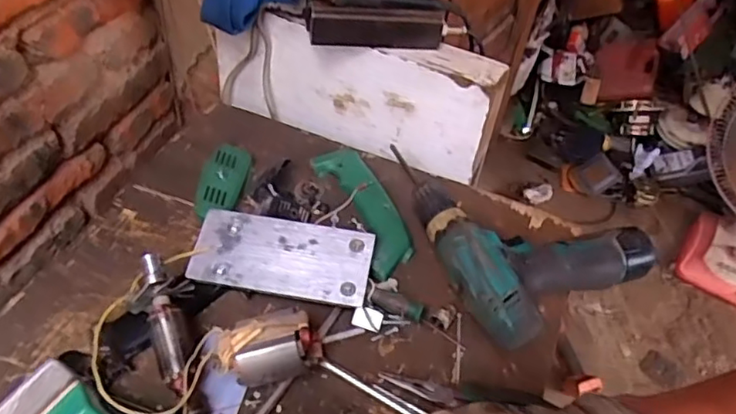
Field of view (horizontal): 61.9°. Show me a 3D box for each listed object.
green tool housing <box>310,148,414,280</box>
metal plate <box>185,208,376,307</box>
[{"bbox_3d":[-0.003,0.000,0.656,0.056,0.017,0.176,-16,51,-20],"label":"green tool housing"},{"bbox_3d":[-0.081,0.046,0.584,0.165,0.005,0.076,9,61,5],"label":"metal plate"}]

